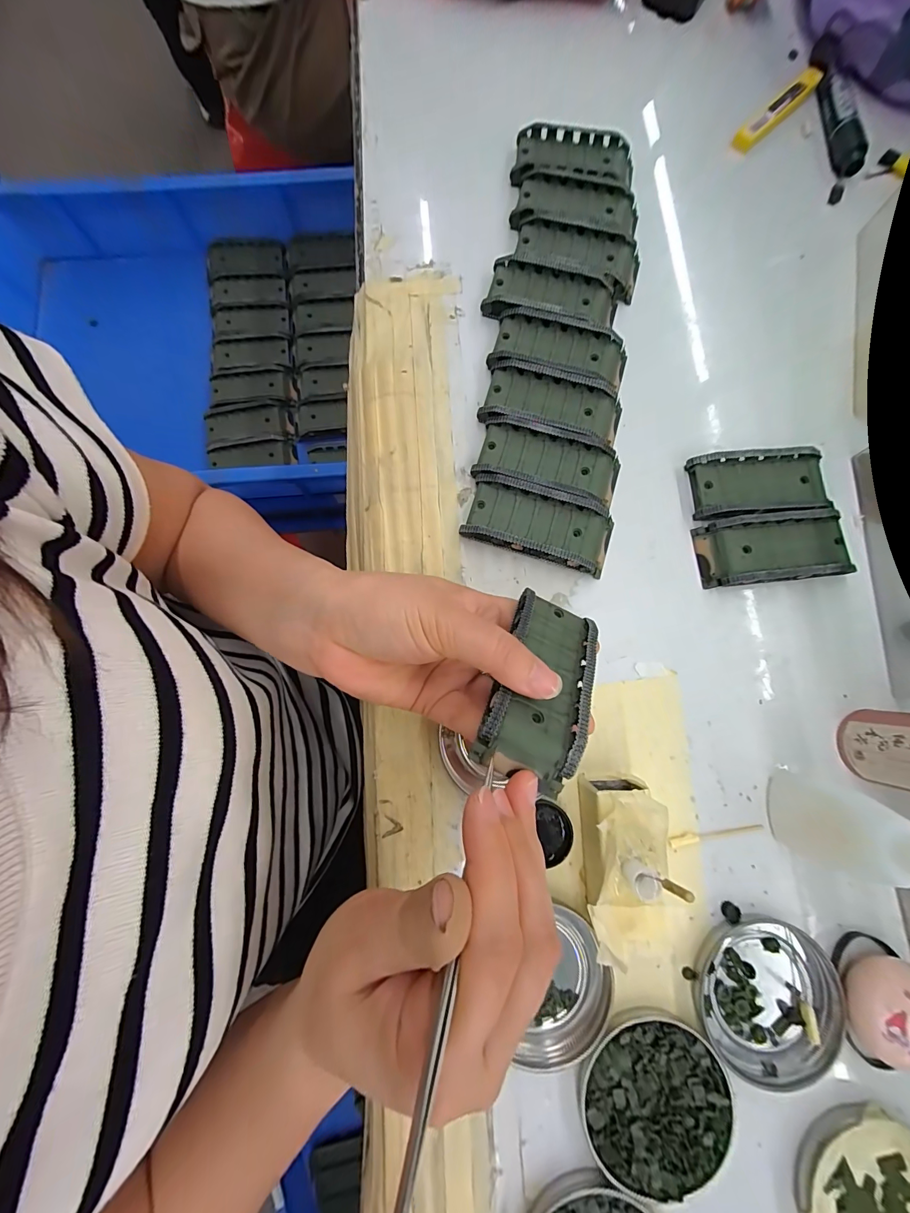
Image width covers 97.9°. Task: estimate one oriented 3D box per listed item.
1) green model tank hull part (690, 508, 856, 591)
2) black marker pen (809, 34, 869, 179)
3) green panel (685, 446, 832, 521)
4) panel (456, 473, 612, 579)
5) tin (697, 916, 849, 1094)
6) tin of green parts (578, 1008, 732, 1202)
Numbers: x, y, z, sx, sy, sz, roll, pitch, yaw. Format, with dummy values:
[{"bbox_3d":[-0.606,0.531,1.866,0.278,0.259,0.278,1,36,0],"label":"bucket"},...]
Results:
[{"bbox_3d":[0.214,-0.038,0.265,0.096,0.020,0.044,-5,79,-2],"label":"green model tank hull part"},{"bbox_3d":[0.324,-0.429,0.338,0.017,0.019,0.143,0,79,-1],"label":"black marker pen"},{"bbox_3d":[0.208,-0.083,0.273,0.085,0.020,0.046,-2,79,-1],"label":"green panel"},{"bbox_3d":[0.057,-0.053,0.265,0.095,0.019,0.044,17,79,2],"label":"panel"},{"bbox_3d":[0.176,0.219,0.222,0.075,0.008,0.077,0,79,-1],"label":"tin"},{"bbox_3d":[0.106,0.261,0.210,0.076,0.010,0.074,0,79,-1],"label":"tin of green parts"}]

